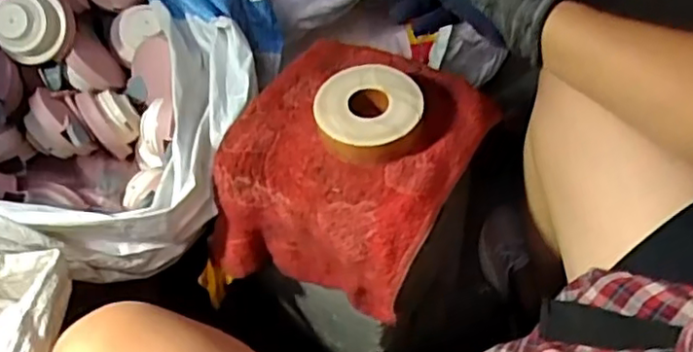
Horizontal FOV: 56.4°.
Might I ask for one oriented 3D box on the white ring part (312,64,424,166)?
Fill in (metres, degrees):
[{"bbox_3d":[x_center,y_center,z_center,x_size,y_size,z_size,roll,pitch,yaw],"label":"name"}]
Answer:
[{"bbox_3d":[0.021,-0.059,0.602,0.100,0.035,0.102,-2,51,4],"label":"white ring part"}]

